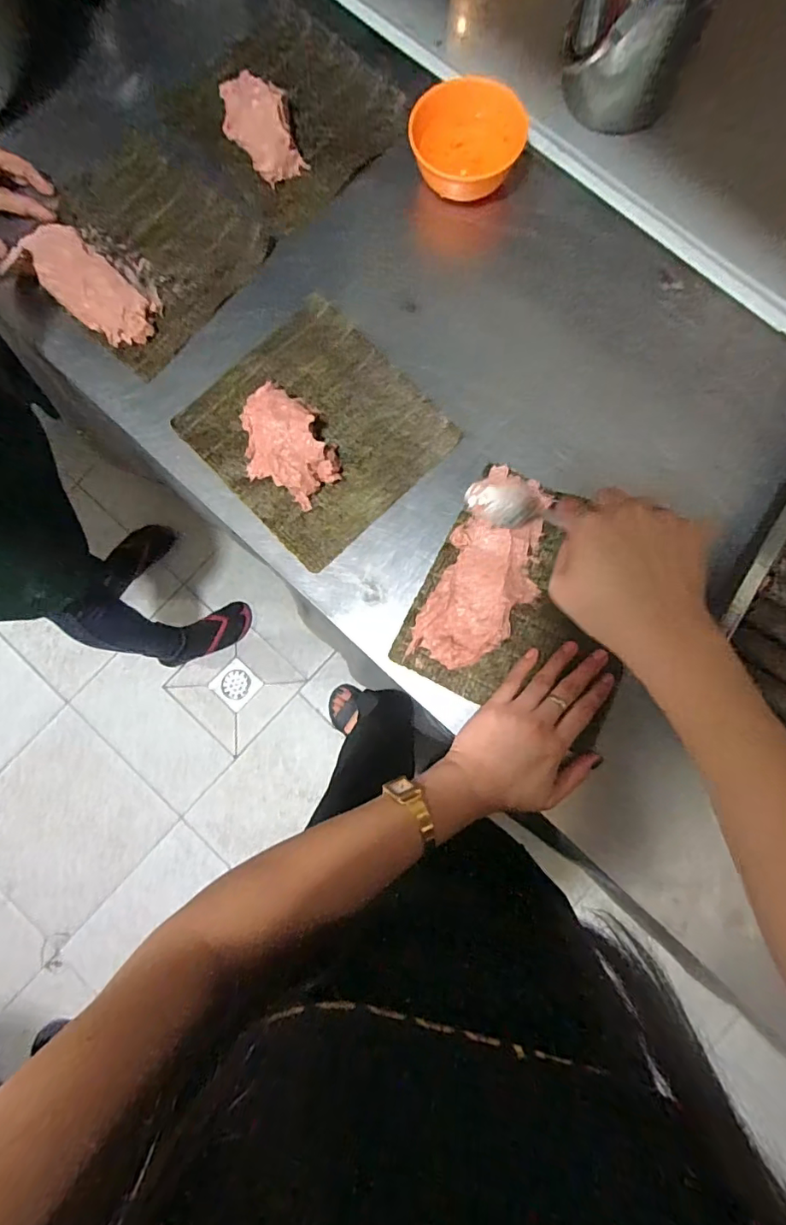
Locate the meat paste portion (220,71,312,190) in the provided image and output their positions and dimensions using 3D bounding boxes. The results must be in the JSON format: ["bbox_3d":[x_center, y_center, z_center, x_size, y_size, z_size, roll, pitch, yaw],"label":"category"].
[{"bbox_3d":[-0.132,-0.484,0.522,0.061,0.032,0.112,-29,82,-3],"label":"meat paste portion"}]

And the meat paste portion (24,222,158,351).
[{"bbox_3d":[-0.290,-0.312,0.497,0.151,0.012,0.058,43,85,7],"label":"meat paste portion"}]

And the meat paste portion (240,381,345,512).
[{"bbox_3d":[-0.092,-0.150,0.472,0.095,0.034,0.080,29,85,7],"label":"meat paste portion"}]

